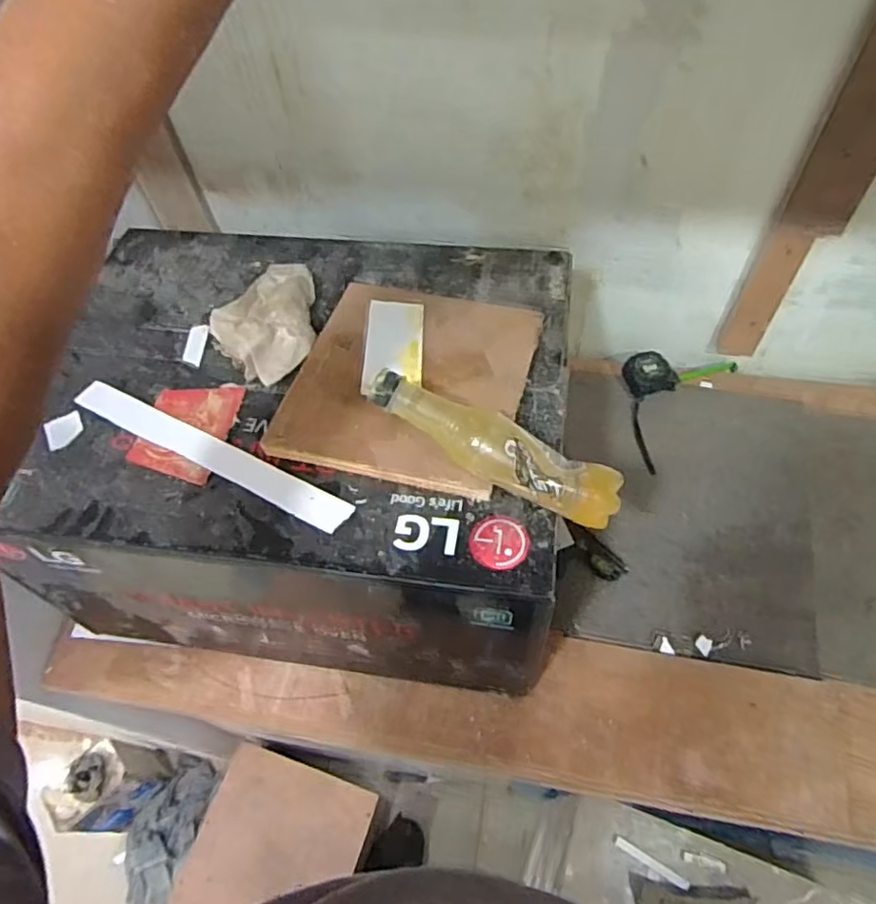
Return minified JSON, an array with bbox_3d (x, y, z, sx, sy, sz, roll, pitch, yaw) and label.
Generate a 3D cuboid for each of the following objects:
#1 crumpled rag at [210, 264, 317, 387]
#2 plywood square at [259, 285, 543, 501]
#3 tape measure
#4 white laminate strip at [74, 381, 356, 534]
[{"bbox_3d":[-0.182,-0.145,0.664,0.102,0.051,0.161,-8,59,0],"label":"crumpled rag"},{"bbox_3d":[-0.026,-0.076,0.613,0.211,0.015,0.233,10,55,14],"label":"plywood square"},{"bbox_3d":[0.330,-0.089,0.958,0.130,0.039,0.244,36,68,23],"label":"tape measure"},{"bbox_3d":[-0.214,-0.001,0.591,0.304,0.006,0.033,24,57,18],"label":"white laminate strip"}]

